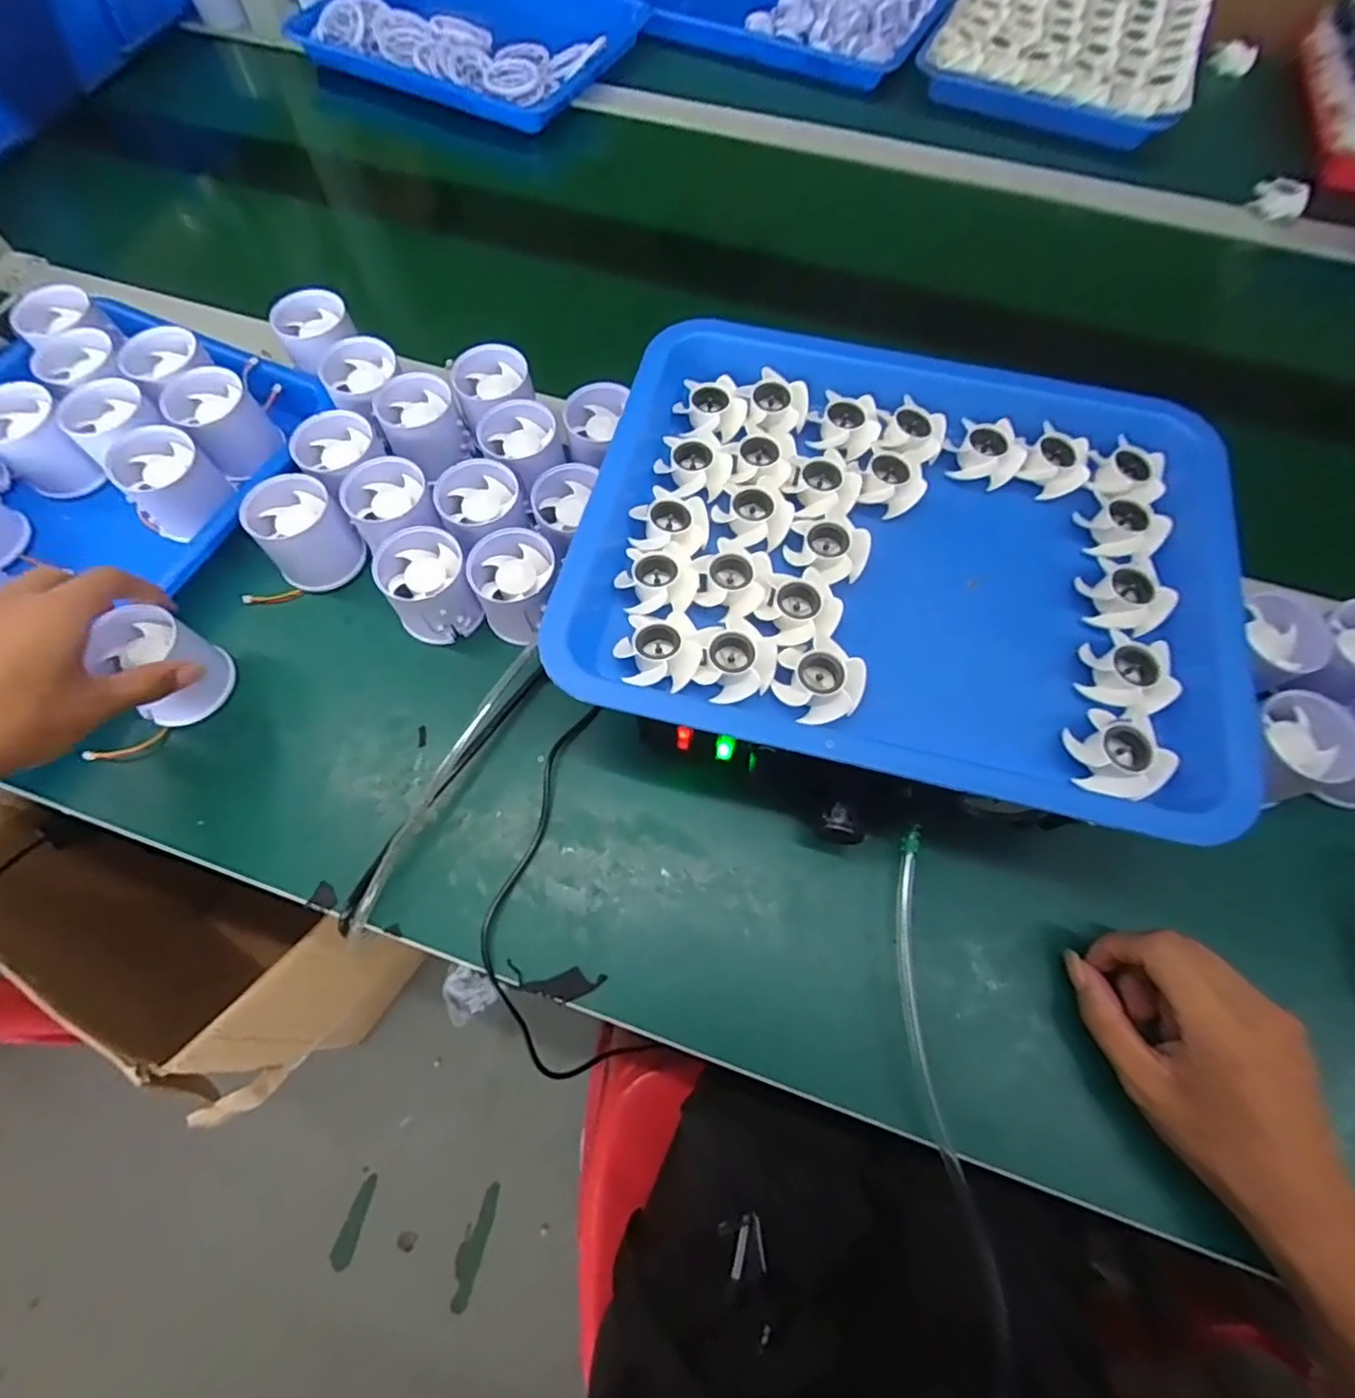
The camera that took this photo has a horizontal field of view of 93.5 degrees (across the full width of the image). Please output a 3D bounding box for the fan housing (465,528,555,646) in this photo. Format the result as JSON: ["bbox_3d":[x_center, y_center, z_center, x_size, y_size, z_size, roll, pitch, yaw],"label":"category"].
[{"bbox_3d":[-0.099,-0.067,0.396,0.050,0.056,0.051,-7,66,-5],"label":"fan housing"}]

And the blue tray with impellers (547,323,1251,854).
[{"bbox_3d":[0.121,-0.084,0.349,0.335,0.041,0.272,14,66,5],"label":"blue tray with impellers"}]

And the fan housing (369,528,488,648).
[{"bbox_3d":[-0.152,-0.071,0.392,0.051,0.042,0.058,-28,69,-14],"label":"fan housing"}]

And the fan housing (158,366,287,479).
[{"bbox_3d":[-0.314,-0.193,0.442,0.053,0.046,0.059,-38,72,-17],"label":"fan housing"}]

